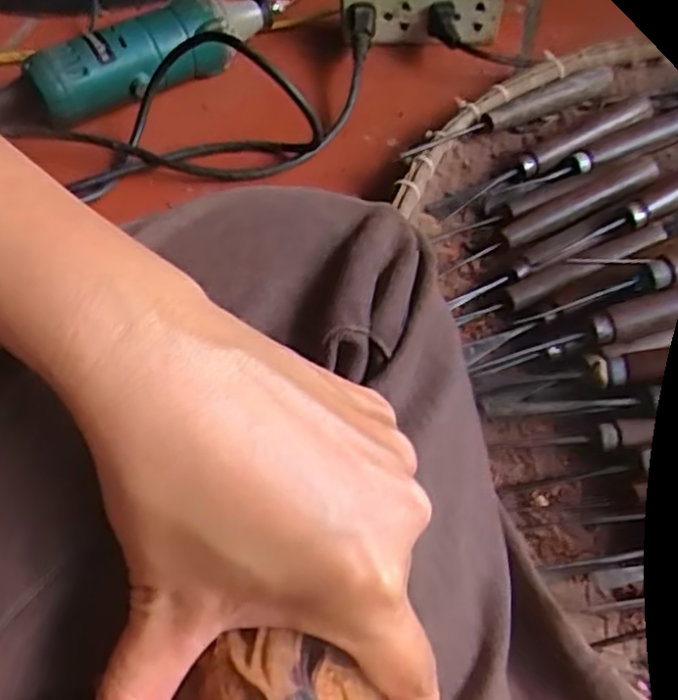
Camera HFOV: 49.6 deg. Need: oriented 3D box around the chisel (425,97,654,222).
[{"bbox_3d":[0.138,-0.128,0.491,0.181,0.014,0.025,-27,57,-18],"label":"chisel"}]

